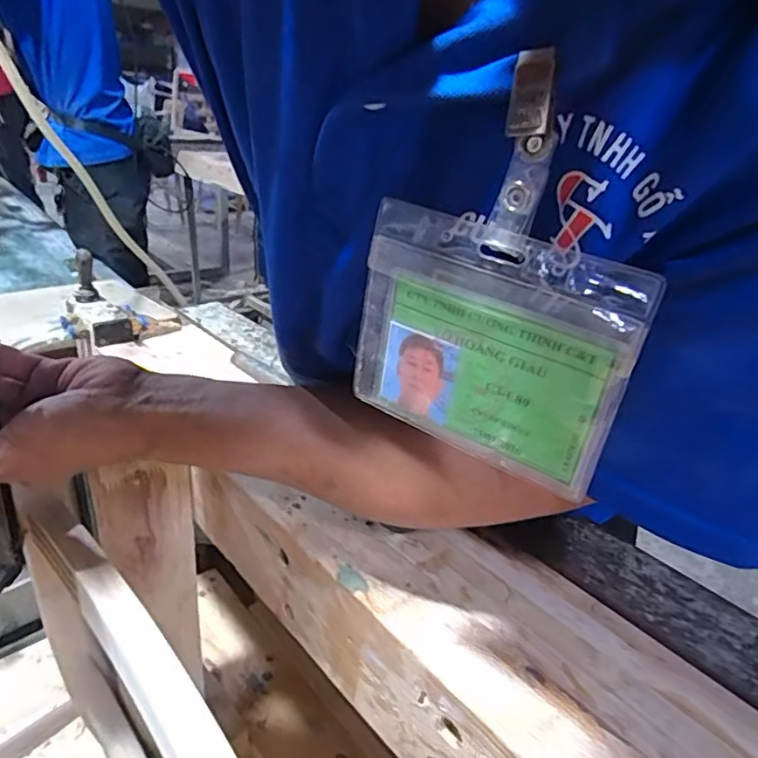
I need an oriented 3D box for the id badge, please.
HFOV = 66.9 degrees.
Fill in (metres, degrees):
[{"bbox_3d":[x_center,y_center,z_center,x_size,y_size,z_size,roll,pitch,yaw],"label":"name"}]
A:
[{"bbox_3d":[0.038,-0.031,0.195,0.099,0.123,0.018,26,33,36],"label":"id badge"}]

